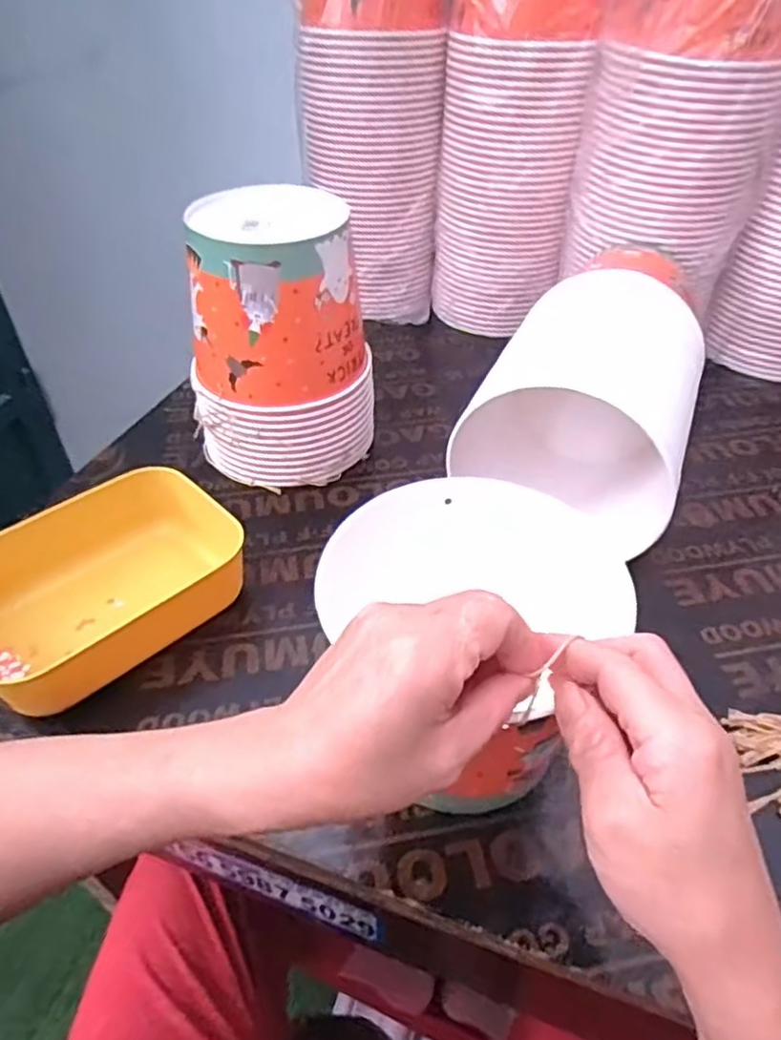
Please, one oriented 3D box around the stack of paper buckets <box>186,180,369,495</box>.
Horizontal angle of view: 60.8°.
[{"bbox_3d":[-0.097,-0.152,0.588,0.135,0.223,0.138,27,49,27],"label":"stack of paper buckets"}]

